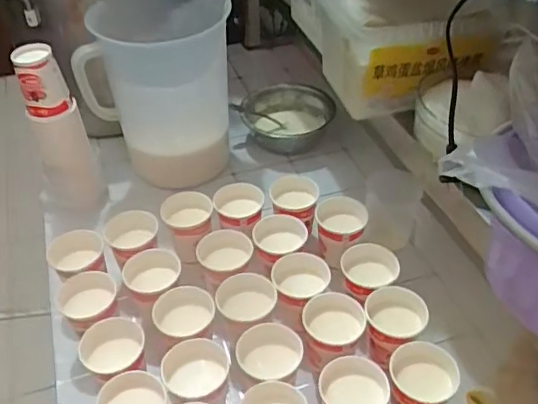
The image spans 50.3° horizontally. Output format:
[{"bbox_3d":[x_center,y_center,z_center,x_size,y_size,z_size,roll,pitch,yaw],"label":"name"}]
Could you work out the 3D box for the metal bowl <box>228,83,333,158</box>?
[{"bbox_3d":[0.027,-0.147,1.011,0.159,0.072,0.159,-1,42,1],"label":"metal bowl"}]

